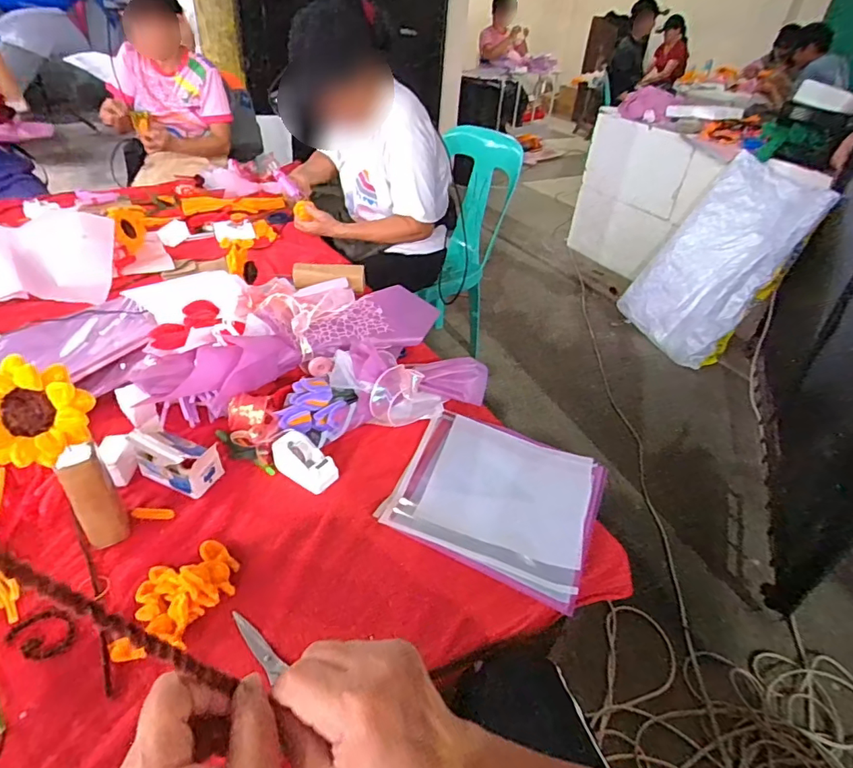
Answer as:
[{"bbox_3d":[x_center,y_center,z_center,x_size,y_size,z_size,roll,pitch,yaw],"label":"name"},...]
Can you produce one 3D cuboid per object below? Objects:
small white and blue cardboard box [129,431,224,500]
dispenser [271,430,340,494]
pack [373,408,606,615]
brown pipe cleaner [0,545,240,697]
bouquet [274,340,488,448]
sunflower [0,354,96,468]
[{"bbox_3d":[-0.367,0.102,0.741,0.116,0.074,0.066,16,39,14],"label":"small white and blue cardboard box"},{"bbox_3d":[-0.187,0.118,0.778,0.107,0.039,0.055,27,42,26],"label":"dispenser"},{"bbox_3d":[0.108,0.165,0.775,0.285,0.021,0.274,19,40,18],"label":"pack"},{"bbox_3d":[-0.153,0.108,0.239,0.005,0.161,0.008,-29,28,27],"label":"brown pipe cleaner"},{"bbox_3d":[-0.069,0.004,0.877,0.367,0.103,0.135,-20,44,-29],"label":"bouquet"},{"bbox_3d":[-0.406,0.030,0.520,0.104,0.103,0.021,-38,15,-9],"label":"sunflower"}]

